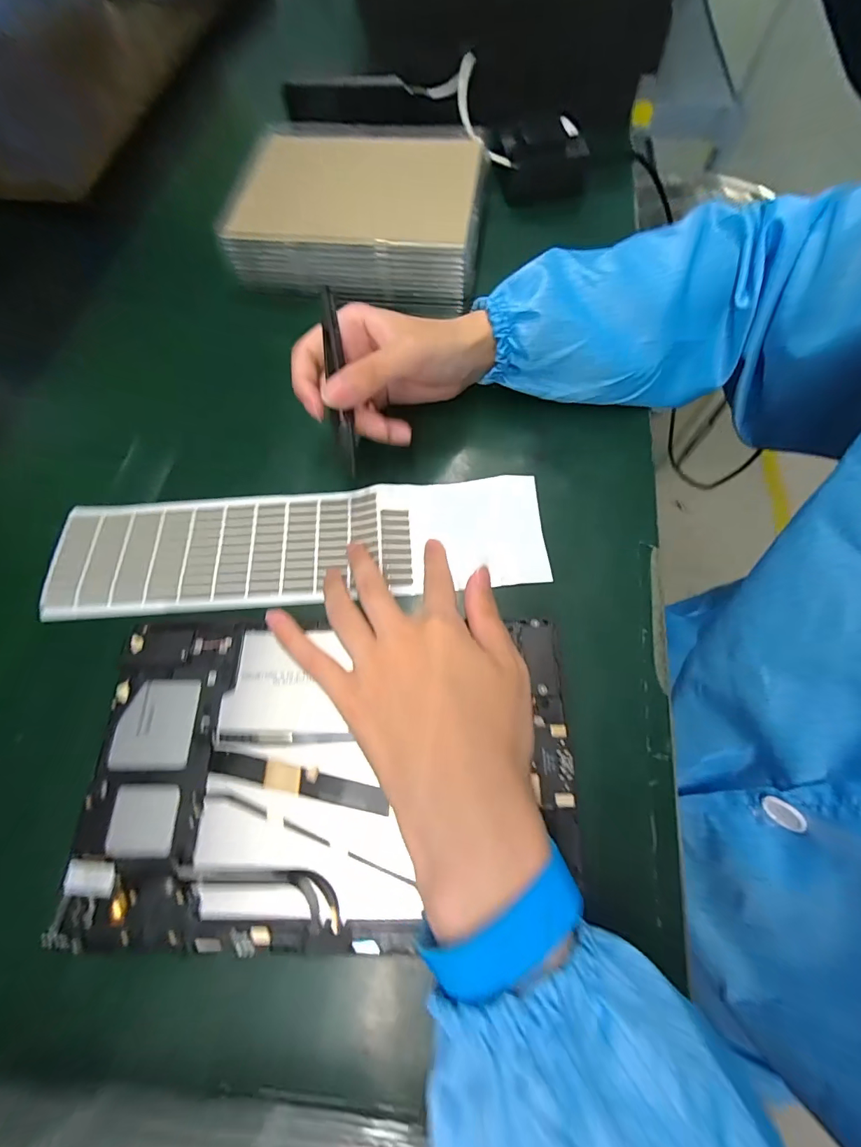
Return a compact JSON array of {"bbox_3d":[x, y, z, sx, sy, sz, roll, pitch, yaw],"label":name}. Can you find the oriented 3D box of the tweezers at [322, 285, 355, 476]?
[{"bbox_3d":[-0.056,-0.118,0.265,0.014,0.015,0.114,-4,88,1],"label":"tweezers"}]

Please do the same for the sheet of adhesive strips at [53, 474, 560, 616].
[{"bbox_3d":[-0.089,-0.020,0.291,0.326,0.006,0.080,-4,68,1],"label":"sheet of adhesive strips"}]

